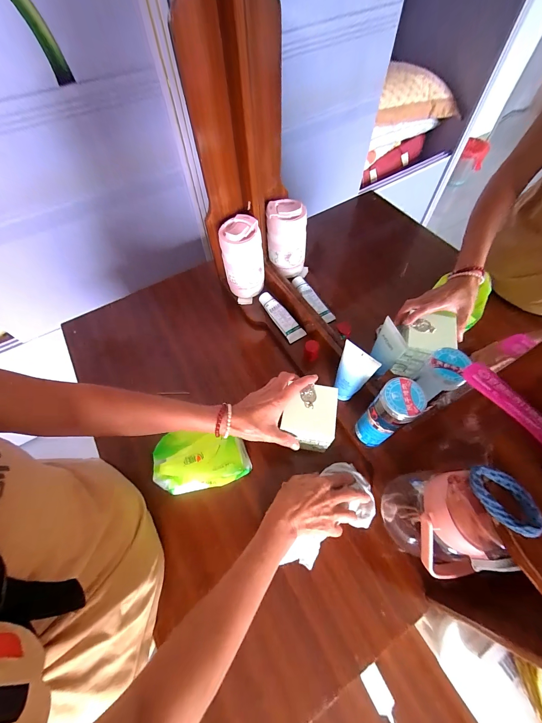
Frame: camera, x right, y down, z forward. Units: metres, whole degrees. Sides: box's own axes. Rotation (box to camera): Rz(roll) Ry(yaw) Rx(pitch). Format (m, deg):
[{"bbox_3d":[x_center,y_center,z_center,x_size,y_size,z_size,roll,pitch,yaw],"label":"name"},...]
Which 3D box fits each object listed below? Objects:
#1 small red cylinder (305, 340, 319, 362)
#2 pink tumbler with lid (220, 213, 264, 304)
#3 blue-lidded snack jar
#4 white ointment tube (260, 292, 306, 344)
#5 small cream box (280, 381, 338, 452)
[{"bbox_3d":[0.081,-0.021,0.560,0.027,0.033,0.025,22,59,12],"label":"small red cylinder"},{"bbox_3d":[-0.059,-0.208,0.594,0.087,0.162,0.066,1,57,-1],"label":"pink tumbler with lid"},{"bbox_3d":[0.167,0.082,0.414,0.050,0.143,0.047,1,57,-1],"label":"blue-lidded snack jar"},{"bbox_3d":[0.021,-0.100,0.614,0.039,0.032,0.129,-29,62,-19],"label":"white ointment tube"},{"bbox_3d":[0.061,0.095,0.461,0.079,0.091,0.084,10,58,5],"label":"small cream box"}]

